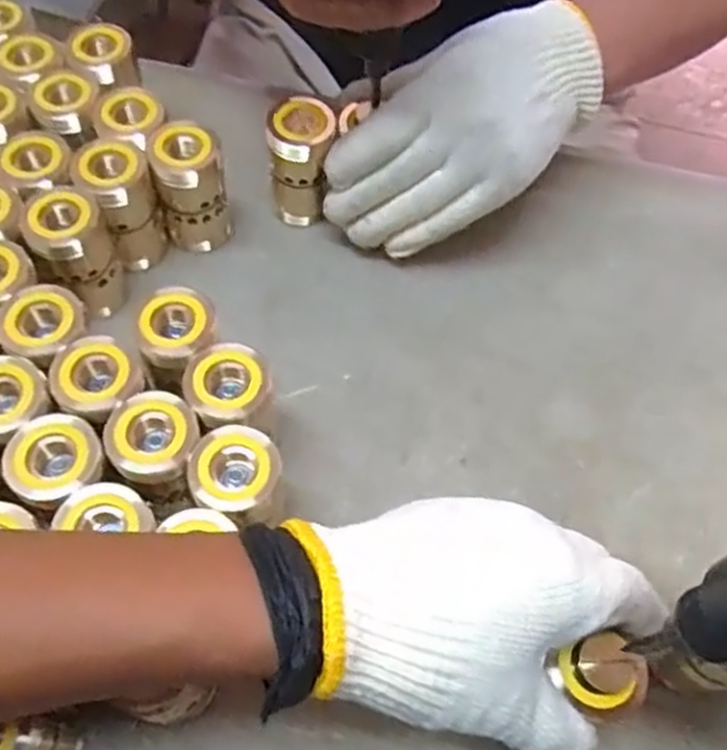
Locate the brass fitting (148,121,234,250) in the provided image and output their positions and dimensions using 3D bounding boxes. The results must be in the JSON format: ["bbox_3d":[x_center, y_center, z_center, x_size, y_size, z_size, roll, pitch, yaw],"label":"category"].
[{"bbox_3d":[-0.101,-0.111,0.435,0.038,0.069,0.038,-15,63,-10],"label":"brass fitting"}]

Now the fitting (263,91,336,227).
[{"bbox_3d":[-0.037,-0.130,0.452,0.038,0.072,0.036,1,61,-2],"label":"fitting"}]

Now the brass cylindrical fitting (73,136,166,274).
[{"bbox_3d":[-0.139,-0.098,0.427,0.035,0.074,0.039,-34,68,-19],"label":"brass cylindrical fitting"}]

